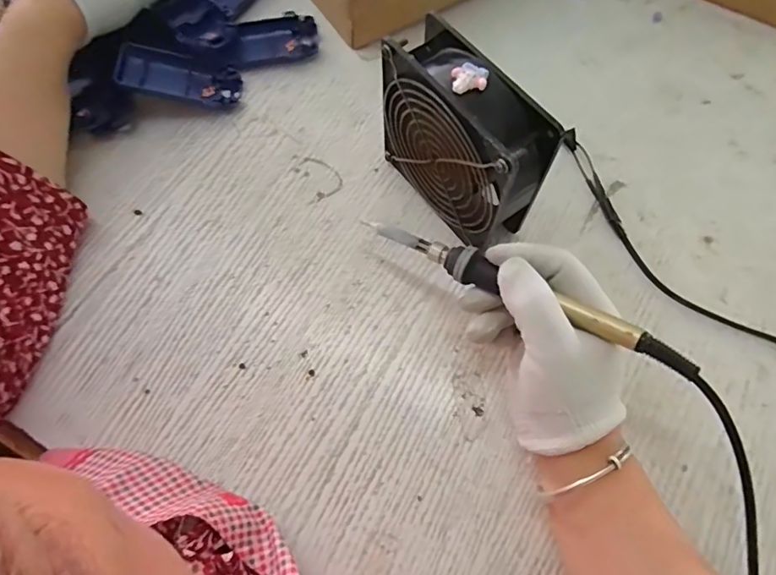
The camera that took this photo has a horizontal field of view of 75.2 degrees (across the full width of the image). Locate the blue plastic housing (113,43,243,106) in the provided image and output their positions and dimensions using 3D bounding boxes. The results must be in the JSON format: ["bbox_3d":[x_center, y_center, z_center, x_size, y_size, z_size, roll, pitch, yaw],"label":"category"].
[{"bbox_3d":[-0.174,-0.175,0.424,0.095,0.017,0.037,4,65,-26],"label":"blue plastic housing"}]

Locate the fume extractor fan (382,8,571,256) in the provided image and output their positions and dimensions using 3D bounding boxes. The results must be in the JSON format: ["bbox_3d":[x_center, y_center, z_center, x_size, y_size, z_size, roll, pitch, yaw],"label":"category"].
[{"bbox_3d":[0.050,-0.096,0.345,0.045,0.125,0.122,-35,71,-12],"label":"fume extractor fan"}]

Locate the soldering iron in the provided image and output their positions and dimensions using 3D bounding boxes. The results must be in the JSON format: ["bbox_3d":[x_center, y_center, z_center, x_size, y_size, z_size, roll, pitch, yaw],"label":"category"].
[{"bbox_3d":[0.073,0.000,0.300,0.207,0.017,0.016,27,71,24],"label":"soldering iron"}]

